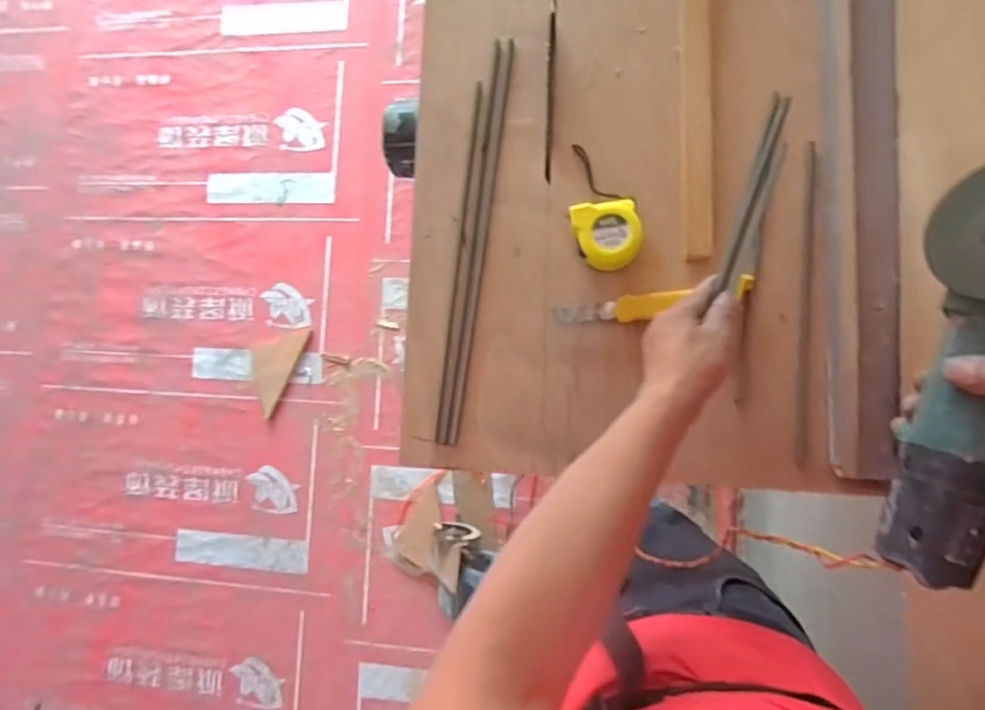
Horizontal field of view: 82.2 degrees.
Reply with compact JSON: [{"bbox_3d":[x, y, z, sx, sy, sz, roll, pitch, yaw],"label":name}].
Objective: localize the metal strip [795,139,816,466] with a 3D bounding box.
[{"bbox_3d":[0.326,-0.054,0.590,0.014,0.007,0.329,3,87,8],"label":"metal strip"}]

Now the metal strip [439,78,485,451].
[{"bbox_3d":[-0.037,-0.107,0.643,0.011,0.007,0.404,6,87,8],"label":"metal strip"}]

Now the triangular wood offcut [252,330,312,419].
[{"bbox_3d":[-0.601,0.027,1.532,0.129,0.027,0.243,24,90,9],"label":"triangular wood offcut"}]

